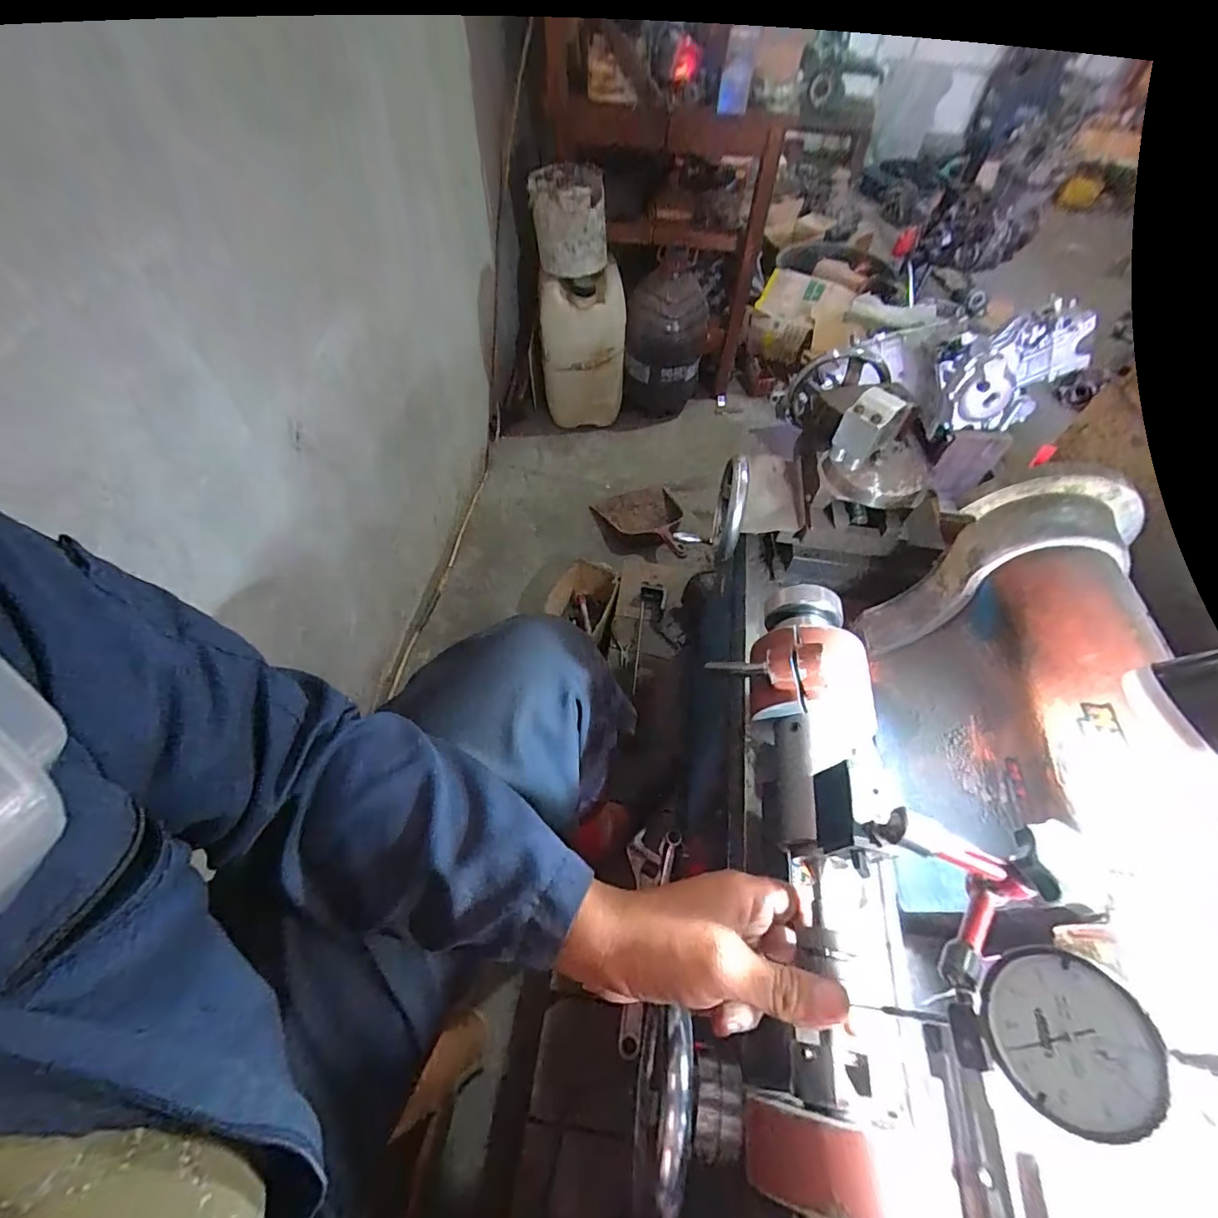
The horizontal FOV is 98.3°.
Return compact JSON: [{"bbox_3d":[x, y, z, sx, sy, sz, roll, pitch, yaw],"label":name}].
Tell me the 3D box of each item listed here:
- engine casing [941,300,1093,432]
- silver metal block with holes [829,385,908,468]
[{"bbox_3d":[1.077,-0.649,1.405,0.342,0.231,0.216,-26,60,-18],"label":"engine casing"},{"bbox_3d":[0.279,-0.196,0.569,0.052,0.073,0.046,-38,64,-24],"label":"silver metal block with holes"}]

